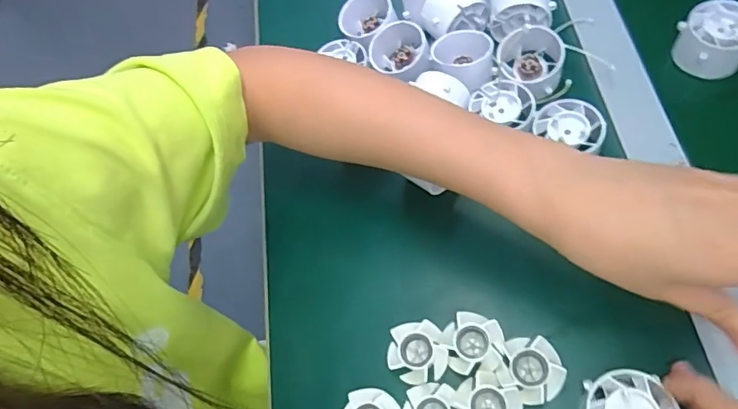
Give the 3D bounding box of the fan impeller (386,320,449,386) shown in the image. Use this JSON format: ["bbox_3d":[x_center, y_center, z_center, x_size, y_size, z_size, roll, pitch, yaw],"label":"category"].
[{"bbox_3d":[0.033,0.101,0.350,0.039,0.009,0.039,-8,65,-1],"label":"fan impeller"}]

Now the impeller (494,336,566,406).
[{"bbox_3d":[0.104,0.109,0.334,0.038,0.019,0.041,-1,66,2],"label":"impeller"}]

